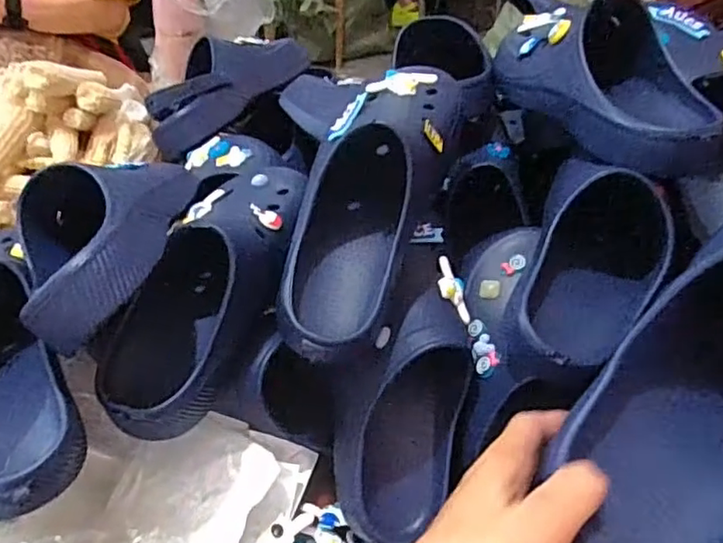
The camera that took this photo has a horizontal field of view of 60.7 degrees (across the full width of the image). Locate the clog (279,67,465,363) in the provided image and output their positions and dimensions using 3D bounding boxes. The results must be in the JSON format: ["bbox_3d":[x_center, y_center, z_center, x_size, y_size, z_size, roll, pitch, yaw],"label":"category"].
[{"bbox_3d":[0.007,-0.068,0.512,0.101,0.102,0.297,17,67,12],"label":"clog"}]

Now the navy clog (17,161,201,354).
[{"bbox_3d":[-0.189,-0.040,0.463,0.090,0.076,0.230,3,43,-3],"label":"navy clog"}]

